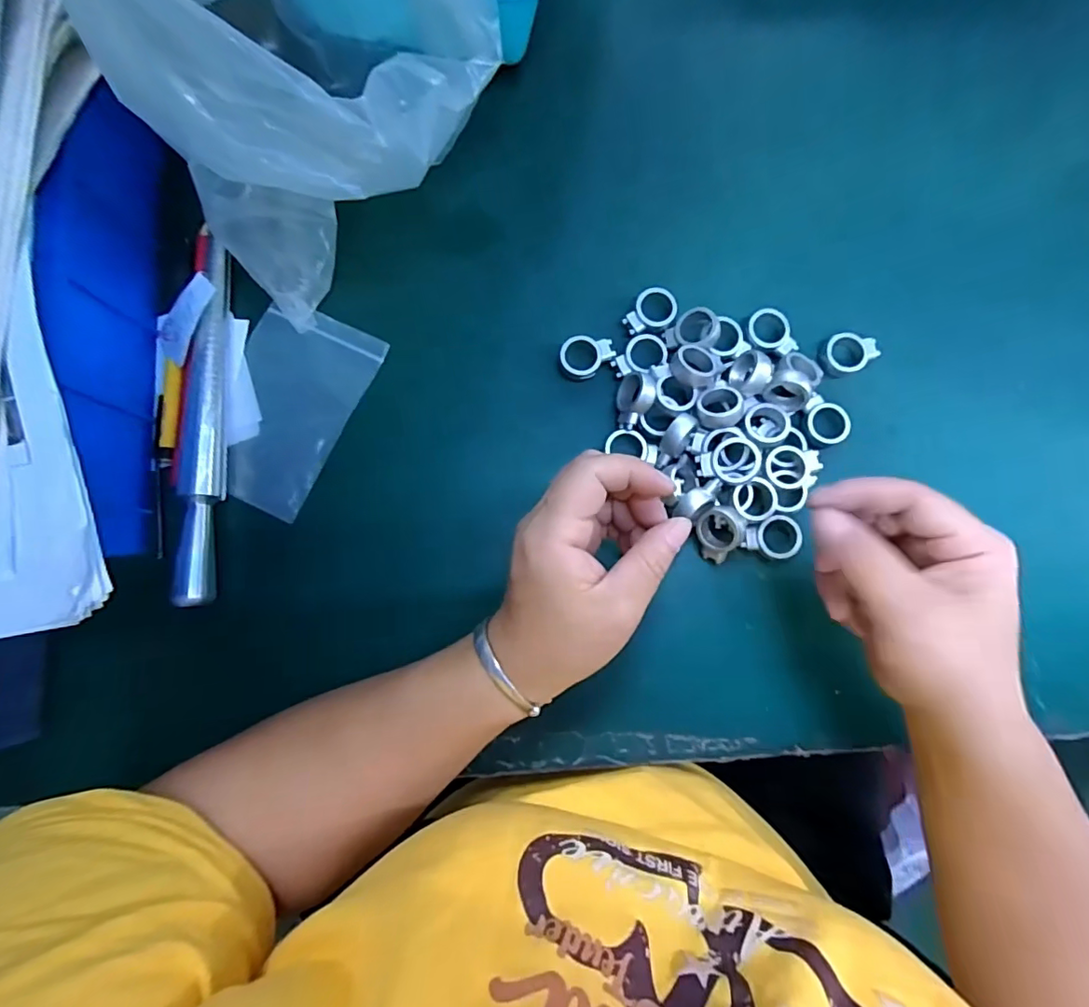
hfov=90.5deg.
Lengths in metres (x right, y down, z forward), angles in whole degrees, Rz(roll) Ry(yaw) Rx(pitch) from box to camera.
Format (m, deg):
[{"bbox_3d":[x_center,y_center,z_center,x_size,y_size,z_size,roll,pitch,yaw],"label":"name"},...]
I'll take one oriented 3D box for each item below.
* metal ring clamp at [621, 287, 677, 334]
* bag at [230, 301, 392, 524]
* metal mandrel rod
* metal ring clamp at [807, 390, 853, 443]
[{"bbox_3d":[0.066,-0.119,0.339,0.034,0.012,0.023,-27,83,-4],"label":"metal ring clamp"},{"bbox_3d":[-0.157,-0.059,0.329,0.077,0.006,0.121,24,82,4],"label":"bag"},{"bbox_3d":[-0.198,-0.049,0.318,0.020,0.024,0.210,-3,82,0],"label":"metal mandrel rod"},{"bbox_3d":[0.171,-0.050,0.329,0.029,0.008,0.027,0,82,0],"label":"metal ring clamp"}]

